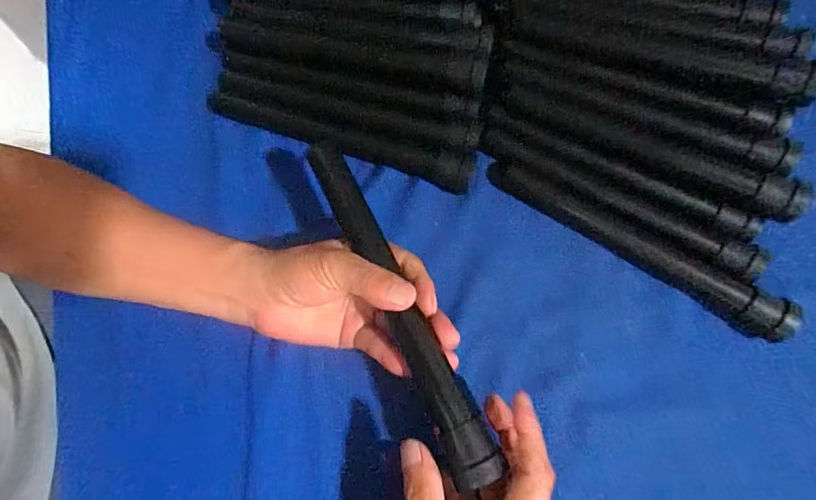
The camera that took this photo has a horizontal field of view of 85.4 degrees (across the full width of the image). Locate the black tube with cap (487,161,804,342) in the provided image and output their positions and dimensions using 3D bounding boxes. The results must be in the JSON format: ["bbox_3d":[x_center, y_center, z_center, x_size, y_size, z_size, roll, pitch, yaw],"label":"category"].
[{"bbox_3d":[0.187,-0.009,0.372,0.258,0.035,0.032,34,70,11],"label":"black tube with cap"}]

